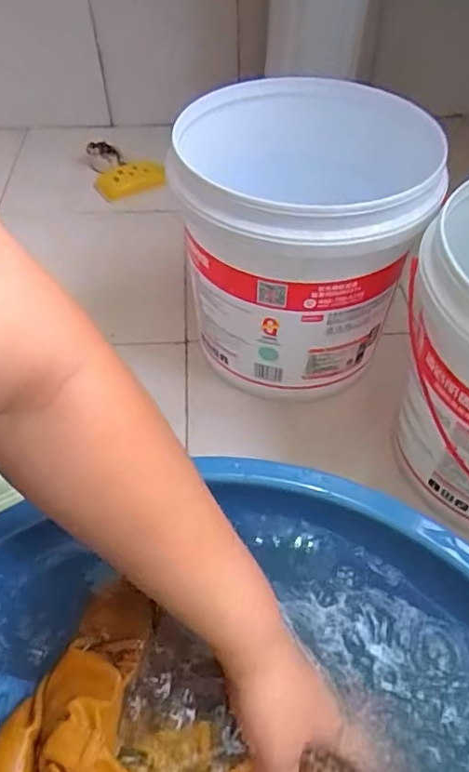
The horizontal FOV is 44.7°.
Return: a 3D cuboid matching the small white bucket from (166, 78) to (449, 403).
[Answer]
[{"bbox_3d":[0.073,-0.159,0.634,0.254,0.242,0.284,-1,49,1],"label":"small white bucket"}]

